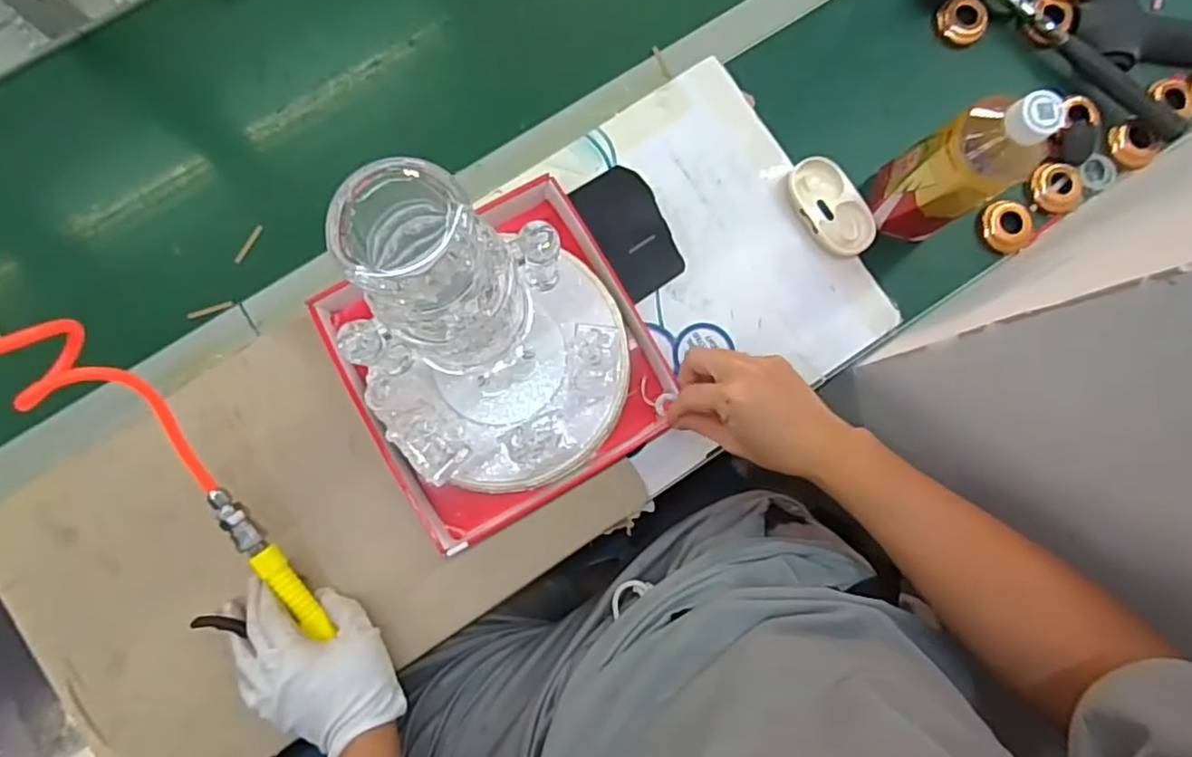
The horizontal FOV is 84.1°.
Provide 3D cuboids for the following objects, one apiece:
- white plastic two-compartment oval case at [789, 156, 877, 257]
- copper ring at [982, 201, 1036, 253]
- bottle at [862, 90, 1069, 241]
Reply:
[{"bbox_3d":[0.213,-0.155,0.603,0.054,0.017,0.096,-29,86,-5],"label":"white plastic two-compartment oval case"},{"bbox_3d":[0.386,-0.144,0.615,0.049,0.011,0.048,0,84,-3],"label":"copper ring"},{"bbox_3d":[0.279,-0.164,0.525,0.055,0.188,0.071,-31,86,-5],"label":"bottle"}]

